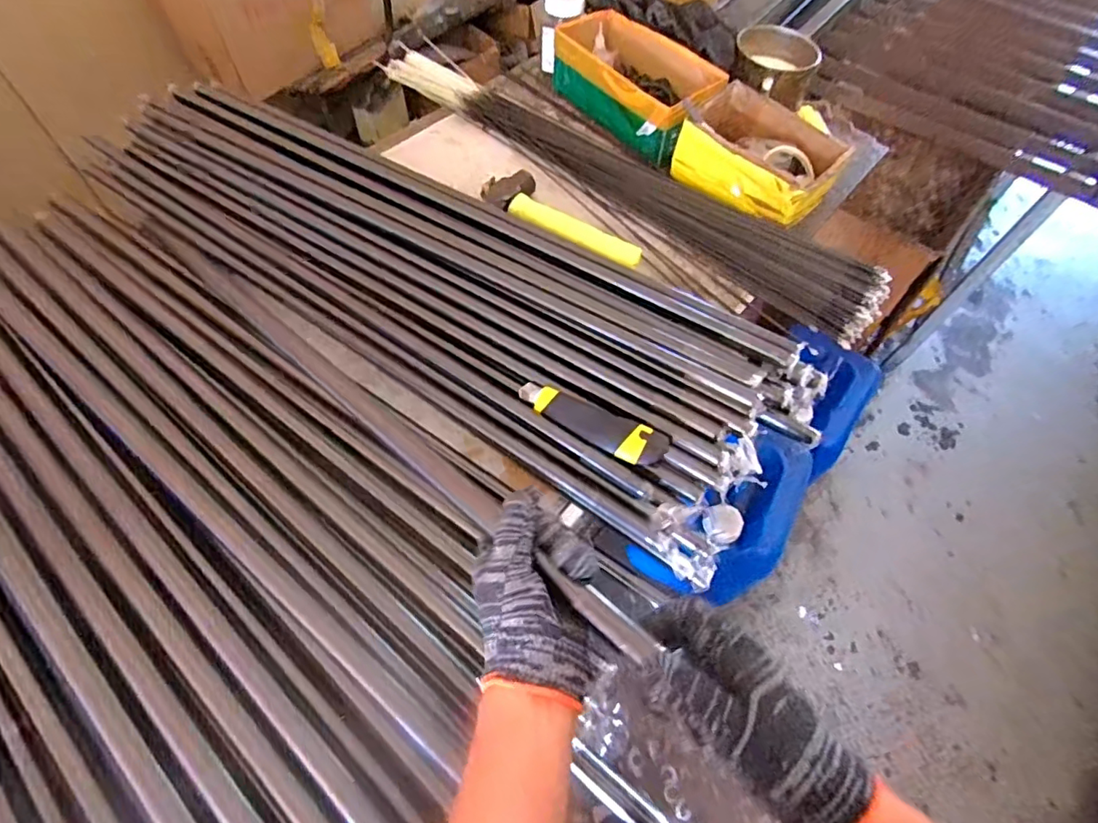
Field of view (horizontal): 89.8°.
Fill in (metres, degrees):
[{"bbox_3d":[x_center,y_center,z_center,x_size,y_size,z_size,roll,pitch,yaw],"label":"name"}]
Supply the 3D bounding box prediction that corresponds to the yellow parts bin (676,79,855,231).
[{"bbox_3d":[0.300,-0.364,0.793,0.212,0.097,0.125,39,65,18],"label":"yellow parts bin"}]

